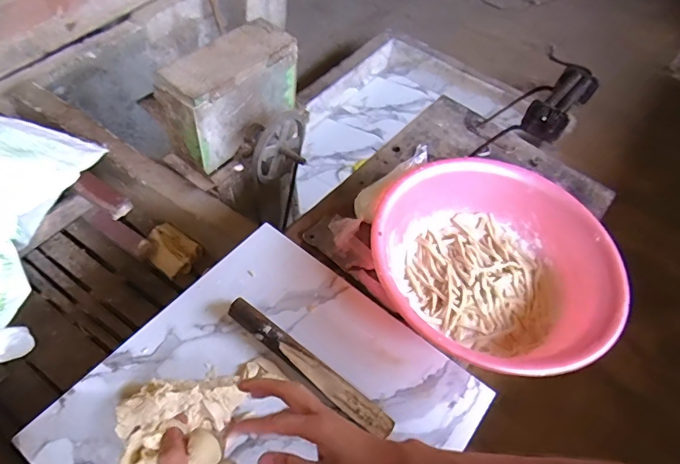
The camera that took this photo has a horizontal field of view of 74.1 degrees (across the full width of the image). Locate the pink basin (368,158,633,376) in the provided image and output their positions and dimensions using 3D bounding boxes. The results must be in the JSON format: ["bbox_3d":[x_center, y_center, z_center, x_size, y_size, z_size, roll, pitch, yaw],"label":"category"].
[{"bbox_3d":[0.261,0.064,0.795,0.399,0.154,0.383,2,49,-2],"label":"pink basin"}]

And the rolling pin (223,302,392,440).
[{"bbox_3d":[-0.051,0.199,0.684,0.300,0.034,0.033,31,55,22],"label":"rolling pin"}]

